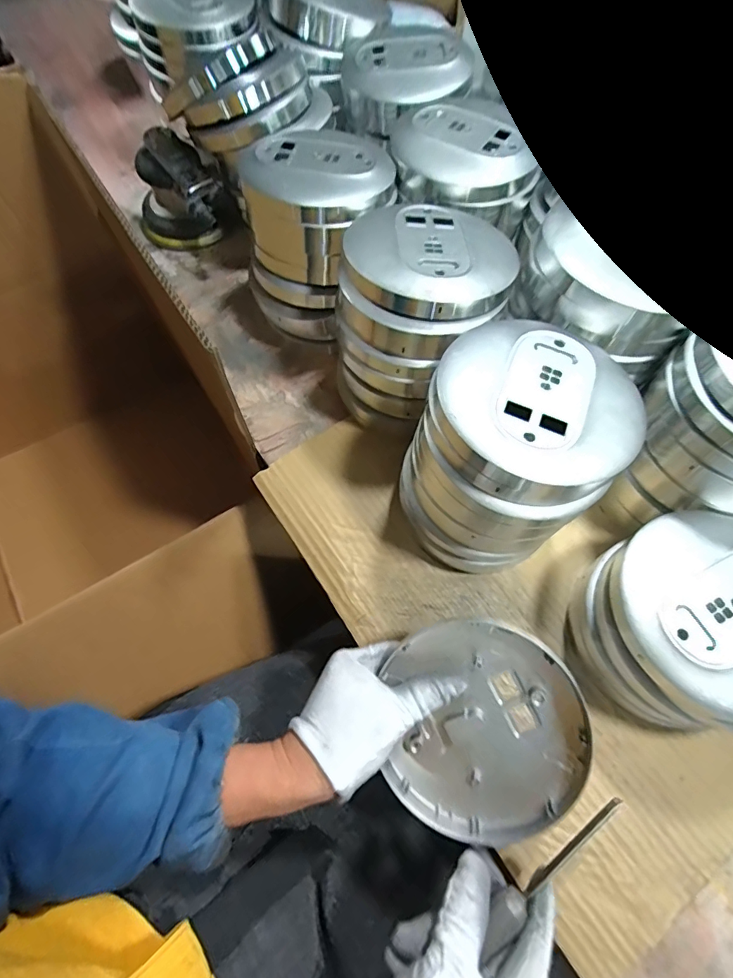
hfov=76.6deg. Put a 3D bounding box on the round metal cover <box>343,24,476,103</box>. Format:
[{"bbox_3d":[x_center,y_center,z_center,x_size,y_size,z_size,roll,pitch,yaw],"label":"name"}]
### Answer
[{"bbox_3d":[0.042,-0.446,0.485,0.126,0.022,0.126,0,66,0],"label":"round metal cover"}]

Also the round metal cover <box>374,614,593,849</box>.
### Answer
[{"bbox_3d":[0.076,0.156,0.304,0.121,0.017,0.136,0,90,12],"label":"round metal cover"}]

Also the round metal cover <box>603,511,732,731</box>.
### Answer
[{"bbox_3d":[0.234,0.079,0.305,0.133,0.023,0.130,-1,68,2],"label":"round metal cover"}]

